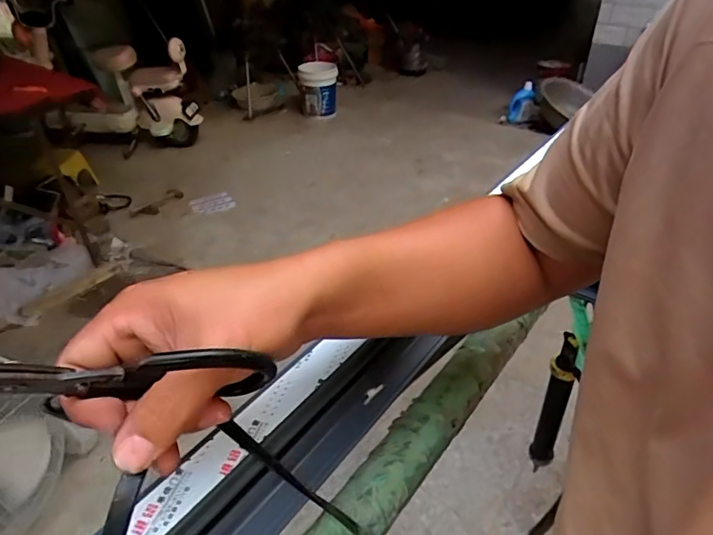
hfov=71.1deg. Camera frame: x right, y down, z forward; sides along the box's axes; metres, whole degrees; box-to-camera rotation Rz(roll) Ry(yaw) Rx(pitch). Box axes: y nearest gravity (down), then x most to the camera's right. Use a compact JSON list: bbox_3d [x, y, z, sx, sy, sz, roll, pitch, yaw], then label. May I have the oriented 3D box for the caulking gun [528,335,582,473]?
[{"bbox_3d":[0.464,0.337,1.178,0.063,0.451,0.057,17,40,23],"label":"caulking gun"}]

